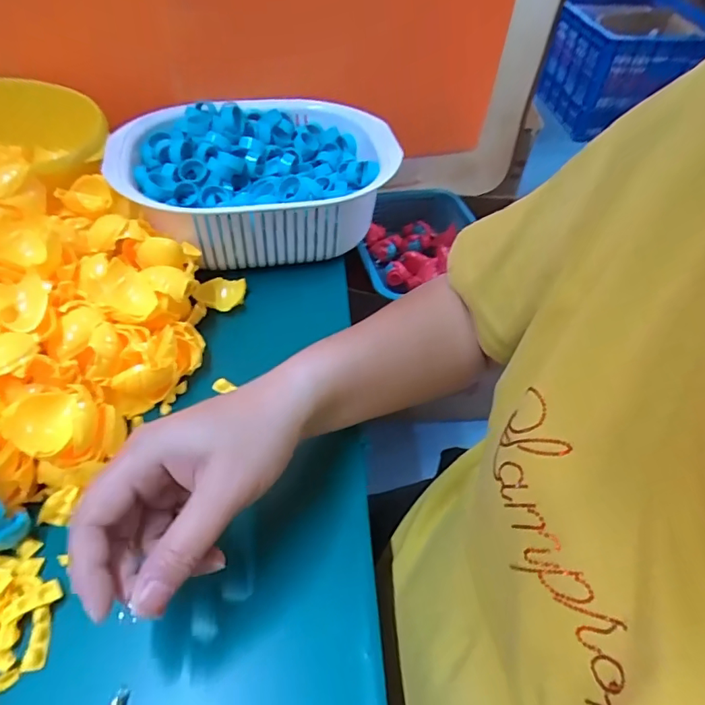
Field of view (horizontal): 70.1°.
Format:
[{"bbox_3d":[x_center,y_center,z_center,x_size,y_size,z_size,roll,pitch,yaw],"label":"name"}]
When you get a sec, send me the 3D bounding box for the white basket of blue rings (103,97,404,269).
[{"bbox_3d":[-0.091,-0.167,0.501,0.254,0.083,0.193,-14,51,-16],"label":"white basket of blue rings"}]

